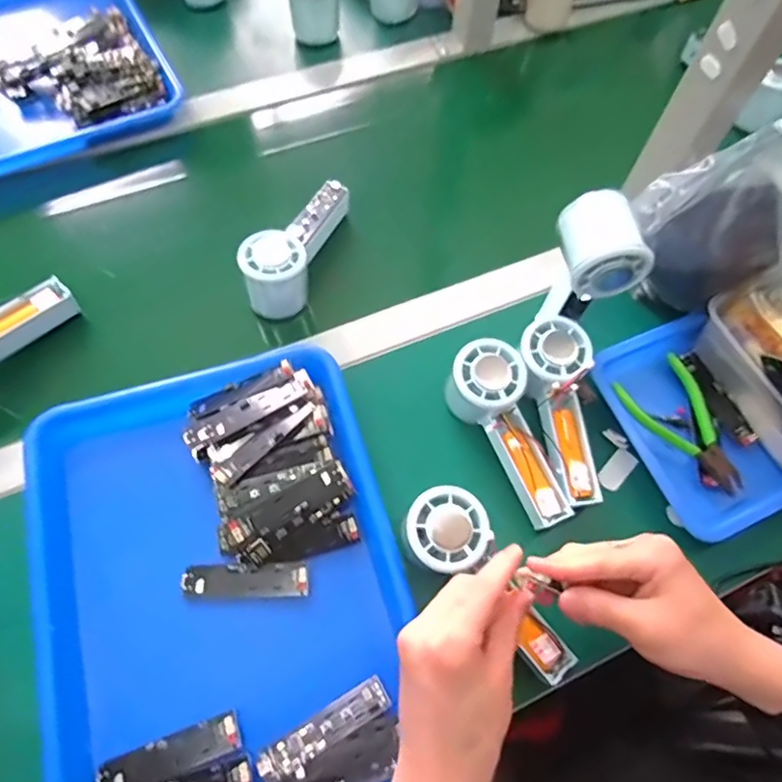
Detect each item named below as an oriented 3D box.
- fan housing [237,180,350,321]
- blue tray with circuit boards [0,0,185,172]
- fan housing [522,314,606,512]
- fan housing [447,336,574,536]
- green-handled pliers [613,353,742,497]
[{"bbox_3d":[-0.087,-0.142,0.523,0.053,0.063,0.147,20,65,7],"label":"fan housing"},{"bbox_3d":[-0.406,-0.387,0.643,0.254,0.045,0.326,-24,67,-14],"label":"blue tray with circuit boards"},{"bbox_3d":[0.139,0.015,0.448,0.056,0.046,0.148,-8,68,-6],"label":"fan housing"},{"bbox_3d":[0.093,0.033,0.452,0.060,0.052,0.149,-25,85,-13],"label":"fan housing"},{"bbox_3d":[0.245,0.032,0.467,0.073,0.017,0.120,-23,67,-13],"label":"green-handled pliers"}]

